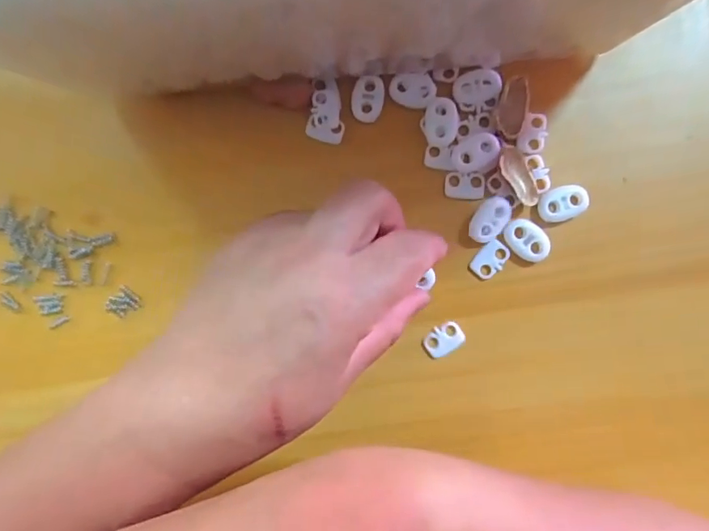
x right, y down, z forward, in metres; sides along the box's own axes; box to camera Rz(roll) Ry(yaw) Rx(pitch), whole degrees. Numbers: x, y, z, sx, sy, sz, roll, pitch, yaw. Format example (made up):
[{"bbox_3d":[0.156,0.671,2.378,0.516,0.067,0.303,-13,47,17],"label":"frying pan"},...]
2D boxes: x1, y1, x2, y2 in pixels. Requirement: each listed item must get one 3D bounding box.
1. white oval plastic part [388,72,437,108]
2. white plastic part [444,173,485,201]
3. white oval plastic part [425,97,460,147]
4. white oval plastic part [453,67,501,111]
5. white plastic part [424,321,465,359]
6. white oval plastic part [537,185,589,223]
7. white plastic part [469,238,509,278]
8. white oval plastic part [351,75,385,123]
[{"bbox_3d":[0.028,-0.083,0.225,0.021,0.004,0.015,5,90,5],"label":"white oval plastic part"},{"bbox_3d":[0.052,-0.037,0.225,0.018,0.004,0.012,4,90,5],"label":"white plastic part"},{"bbox_3d":[0.041,-0.067,0.223,0.015,0.006,0.021,5,90,5],"label":"white oval plastic part"},{"bbox_3d":[0.057,-0.082,0.222,0.021,0.004,0.018,-7,89,5],"label":"white oval plastic part"},{"bbox_3d":[0.043,0.035,0.229,0.019,0.005,0.013,-31,87,4],"label":"white plastic part"},{"bbox_3d":[0.096,-0.029,0.219,0.022,0.004,0.015,-16,88,5],"label":"white oval plastic part"},{"bbox_3d":[0.064,-0.003,0.227,0.013,0.005,0.019,45,93,4],"label":"white plastic part"},{"bbox_3d":[0.006,-0.079,0.228,0.015,0.005,0.021,6,90,5],"label":"white oval plastic part"}]

